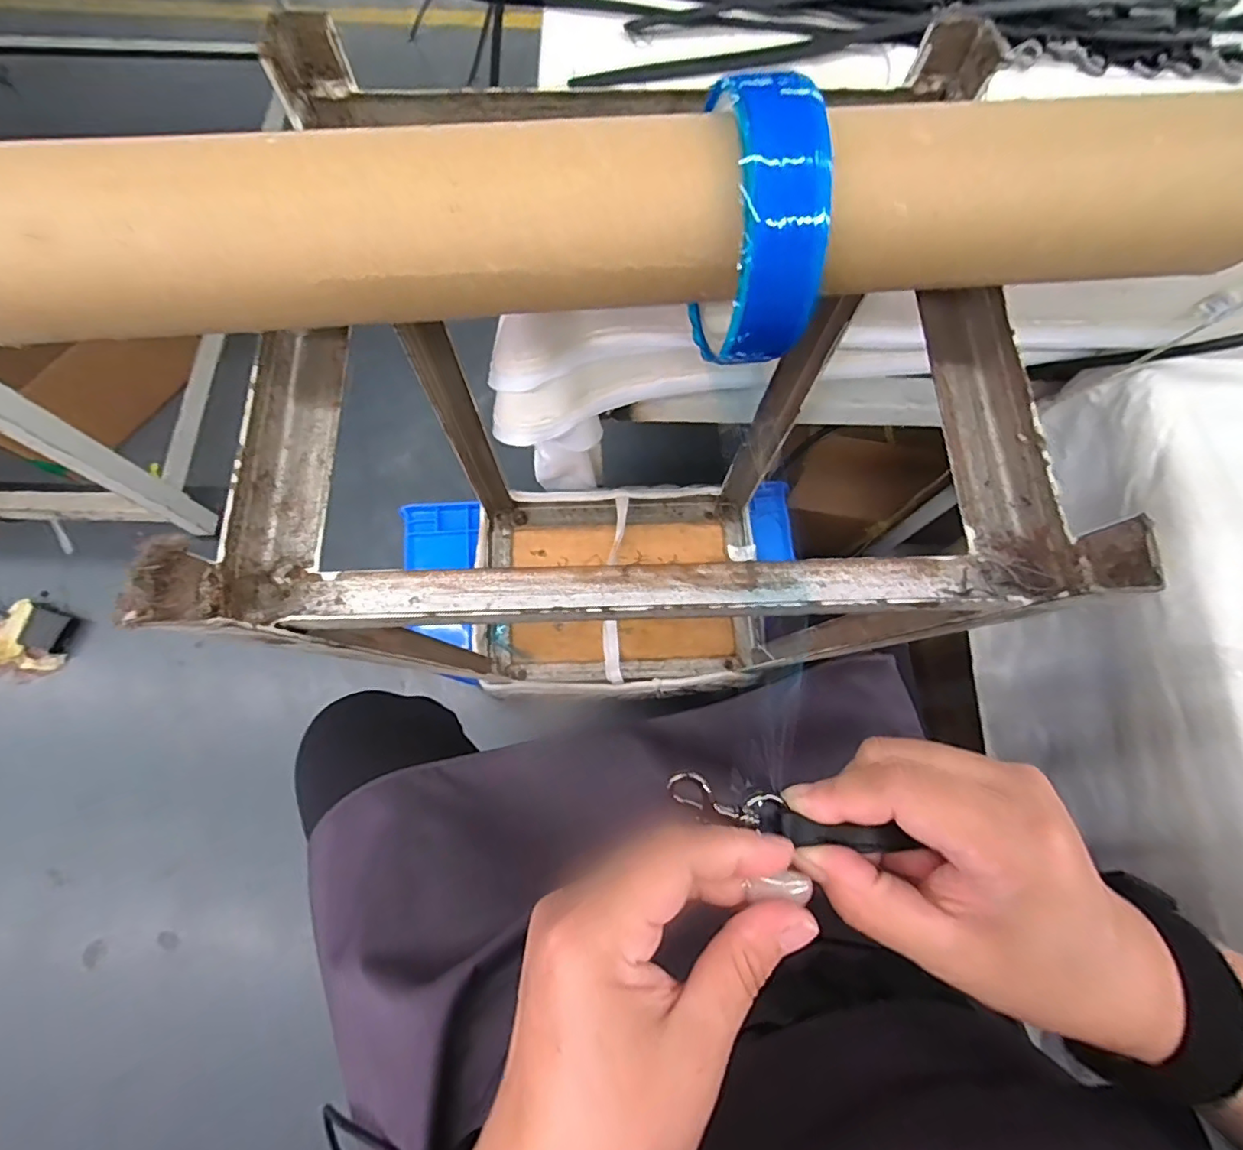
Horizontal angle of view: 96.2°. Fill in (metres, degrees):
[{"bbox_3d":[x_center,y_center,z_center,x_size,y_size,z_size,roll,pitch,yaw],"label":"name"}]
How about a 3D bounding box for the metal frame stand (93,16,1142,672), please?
[{"bbox_3d":[0.000,-0.038,0.459,0.331,0.500,0.272,-2,73,-2],"label":"metal frame stand"}]

